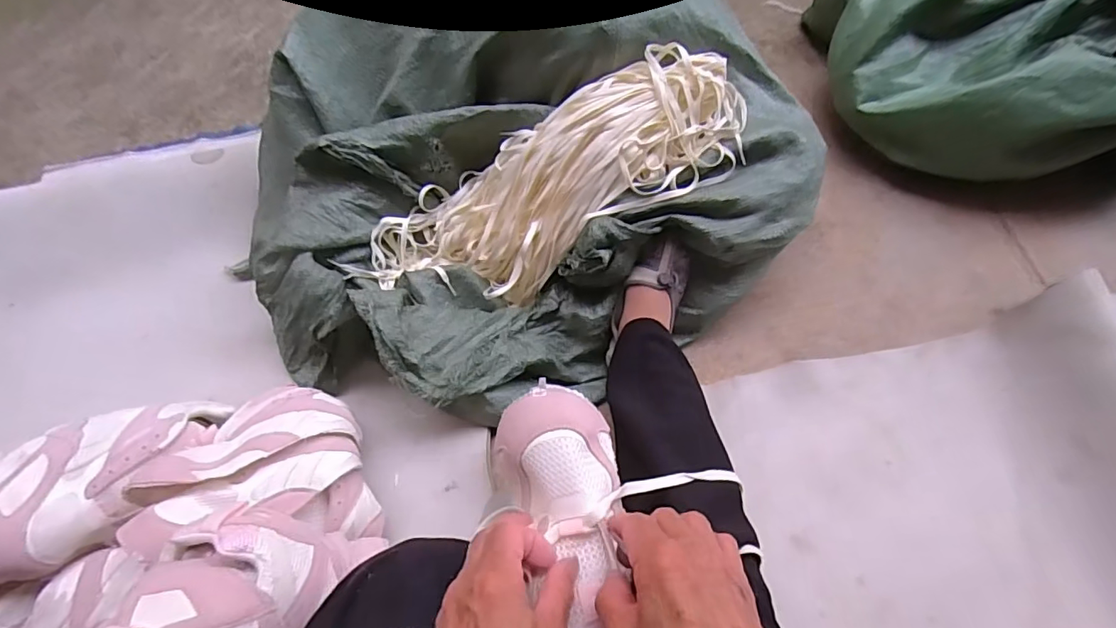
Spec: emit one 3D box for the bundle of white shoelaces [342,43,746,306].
[{"bbox_3d":[-0.008,-0.161,0.712,0.518,0.116,0.176,-25,61,14],"label":"bundle of white shoelaces"}]

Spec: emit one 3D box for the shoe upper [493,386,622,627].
[{"bbox_3d":[0.011,0.172,0.347,0.078,0.057,0.247,-5,73,-7],"label":"shoe upper"}]

